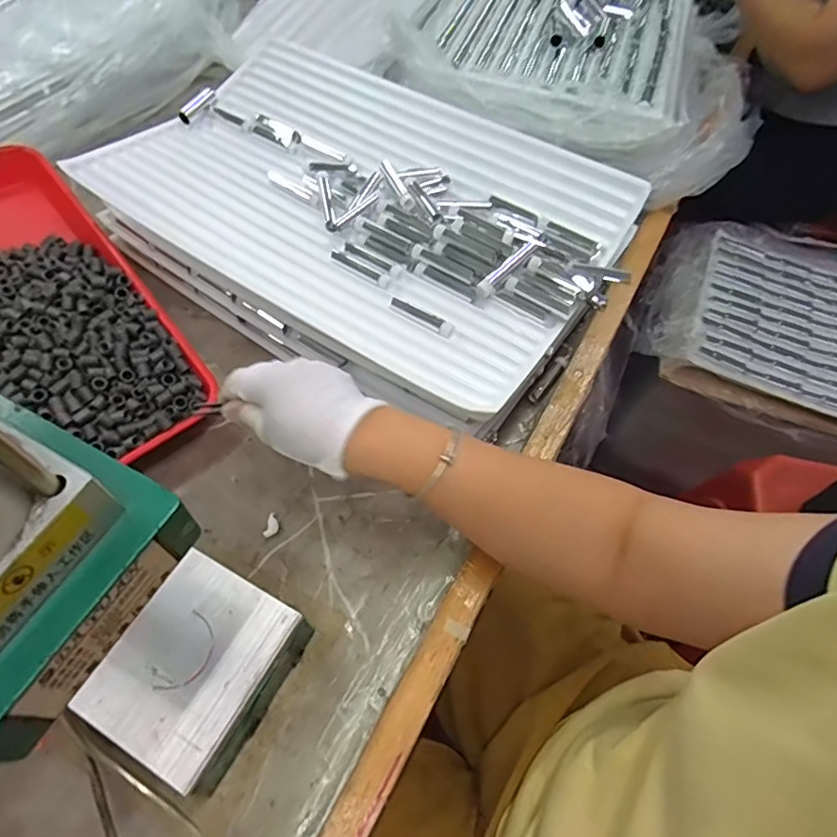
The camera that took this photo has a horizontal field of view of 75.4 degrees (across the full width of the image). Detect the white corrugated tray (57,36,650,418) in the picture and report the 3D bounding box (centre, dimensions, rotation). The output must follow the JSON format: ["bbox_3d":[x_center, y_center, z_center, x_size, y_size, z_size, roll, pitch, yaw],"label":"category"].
[{"bbox_3d":[-0.057,-0.232,0.545,0.485,0.028,0.331,32,62,16],"label":"white corrugated tray"}]

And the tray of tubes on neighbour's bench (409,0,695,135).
[{"bbox_3d":[0.205,-0.556,0.750,0.359,0.035,0.482,19,59,9],"label":"tray of tubes on neighbour's bench"}]

